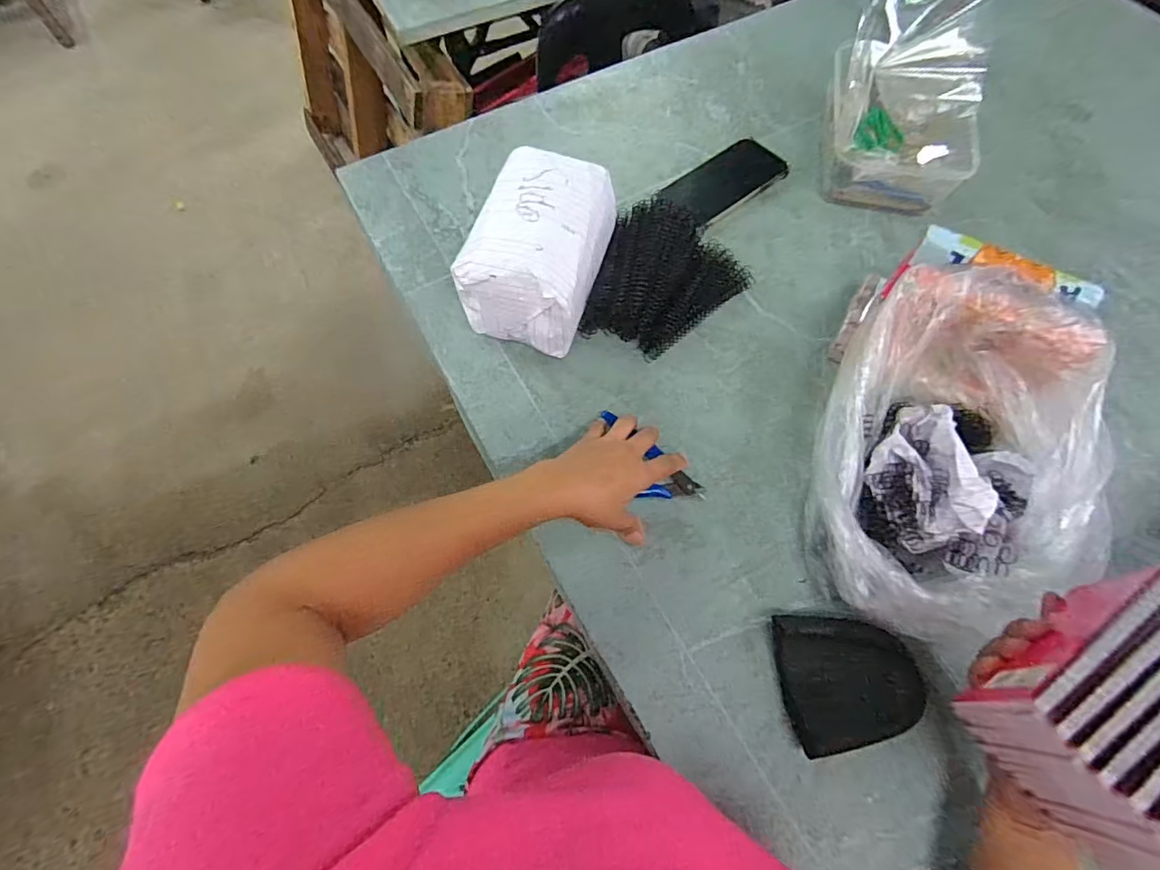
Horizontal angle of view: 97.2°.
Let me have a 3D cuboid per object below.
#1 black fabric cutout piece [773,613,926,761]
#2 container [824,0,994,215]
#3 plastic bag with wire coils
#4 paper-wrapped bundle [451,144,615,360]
[{"bbox_3d":[0.212,0.193,0.402,0.095,0.031,0.094,-3,66,-1],"label":"black fabric cutout piece"},{"bbox_3d":[0.387,-0.395,0.627,0.161,0.104,0.239,14,68,6],"label":"container"},{"bbox_3d":[0.315,0.013,0.432,0.211,0.114,0.300,13,68,6],"label":"plastic bag with wire coils"},{"bbox_3d":[-0.038,-0.187,0.531,0.121,0.121,0.184,18,69,8],"label":"paper-wrapped bundle"}]

